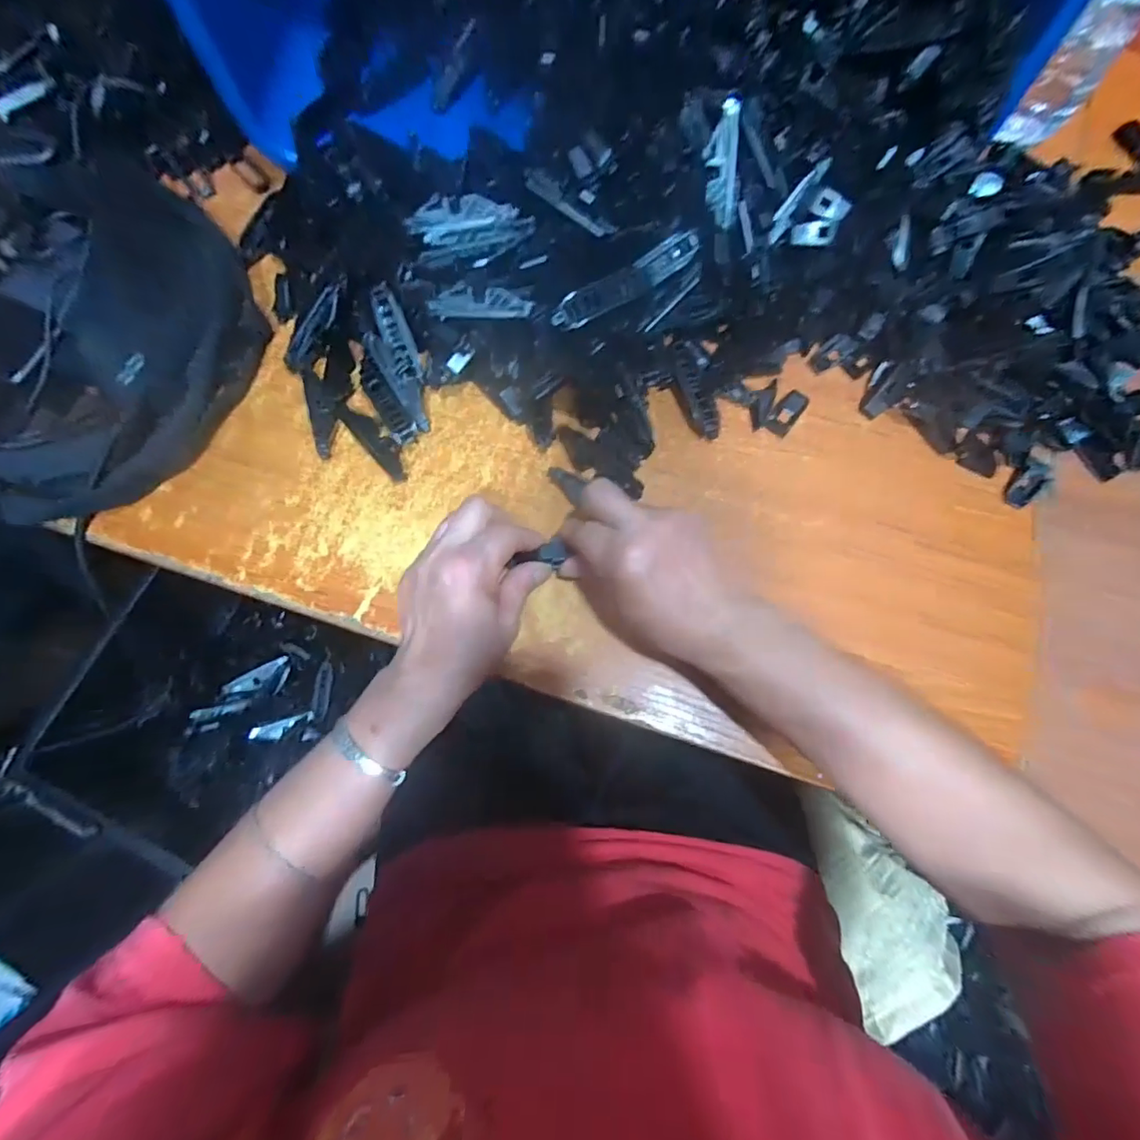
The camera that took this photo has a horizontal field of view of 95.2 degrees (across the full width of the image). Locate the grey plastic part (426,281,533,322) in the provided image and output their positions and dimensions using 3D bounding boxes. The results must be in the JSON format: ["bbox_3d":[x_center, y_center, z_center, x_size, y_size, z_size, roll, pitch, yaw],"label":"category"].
[{"bbox_3d":[-0.062,-0.186,0.362,0.071,0.009,0.023,2,76,2],"label":"grey plastic part"}]

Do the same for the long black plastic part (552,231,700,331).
[{"bbox_3d":[0.036,-0.196,0.356,0.114,0.019,0.018,-34,78,-7],"label":"long black plastic part"}]

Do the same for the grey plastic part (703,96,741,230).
[{"bbox_3d":[0.111,-0.290,0.375,0.024,0.012,0.074,-7,119,-2],"label":"grey plastic part"}]

